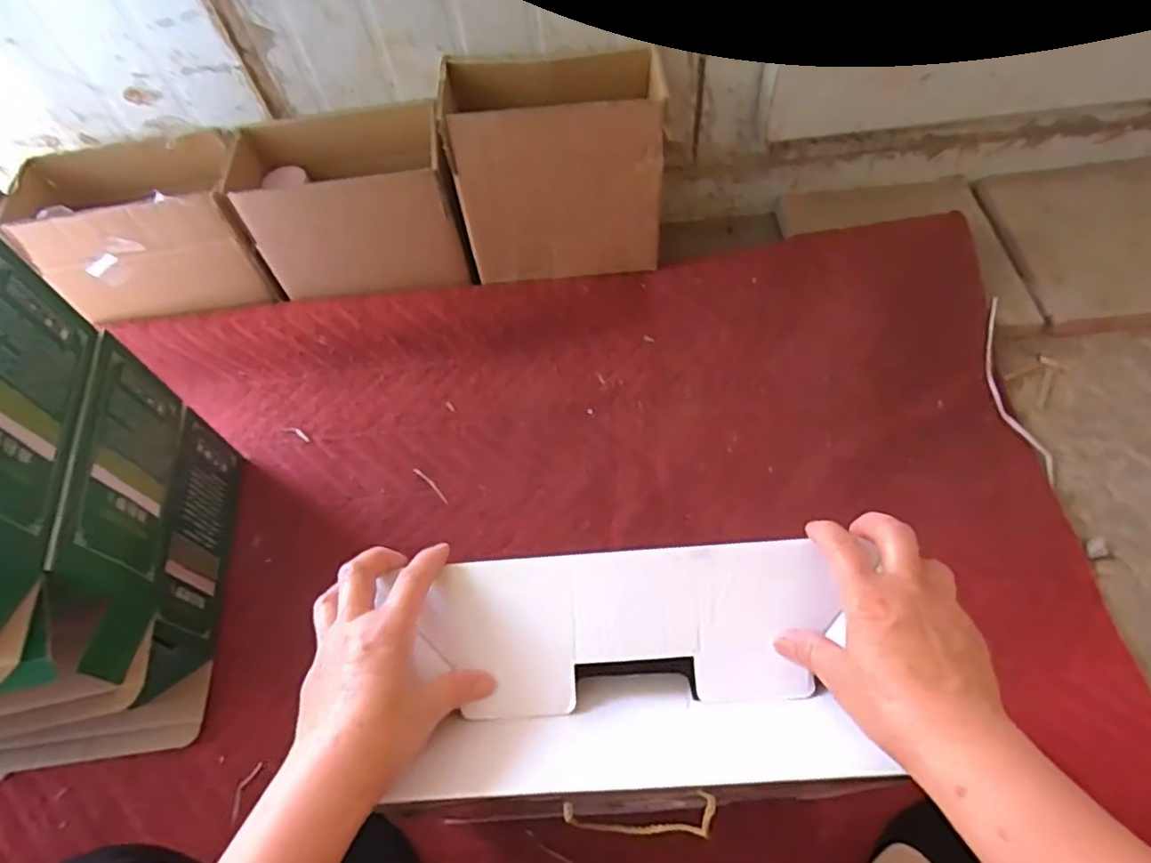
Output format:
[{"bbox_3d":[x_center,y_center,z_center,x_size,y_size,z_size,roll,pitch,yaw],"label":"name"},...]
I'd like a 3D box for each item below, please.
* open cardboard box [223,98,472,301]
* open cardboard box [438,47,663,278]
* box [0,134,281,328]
[{"bbox_3d":[-0.295,-0.300,0.909,0.281,0.197,0.141,-5,60,1],"label":"open cardboard box"},{"bbox_3d":[-0.023,-0.344,0.905,0.266,0.261,0.150,-3,60,3],"label":"open cardboard box"},{"bbox_3d":[-0.580,-0.275,0.919,0.287,0.172,0.178,-8,60,0],"label":"box"}]

